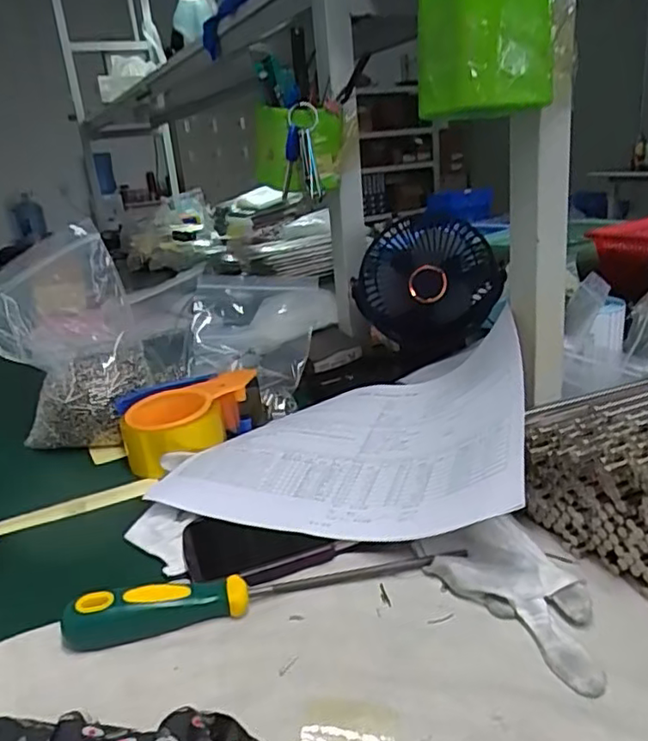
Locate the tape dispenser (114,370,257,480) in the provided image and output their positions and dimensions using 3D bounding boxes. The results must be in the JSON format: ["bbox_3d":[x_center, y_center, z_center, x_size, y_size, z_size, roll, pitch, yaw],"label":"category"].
[{"bbox_3d":[-0.124,0.053,0.594,0.132,0.063,0.090,-12,22,-18],"label":"tape dispenser"}]

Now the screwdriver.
[{"bbox_3d":[-0.034,0.132,0.385,0.244,0.026,0.024,-8,21,-10],"label":"screwdriver"}]

